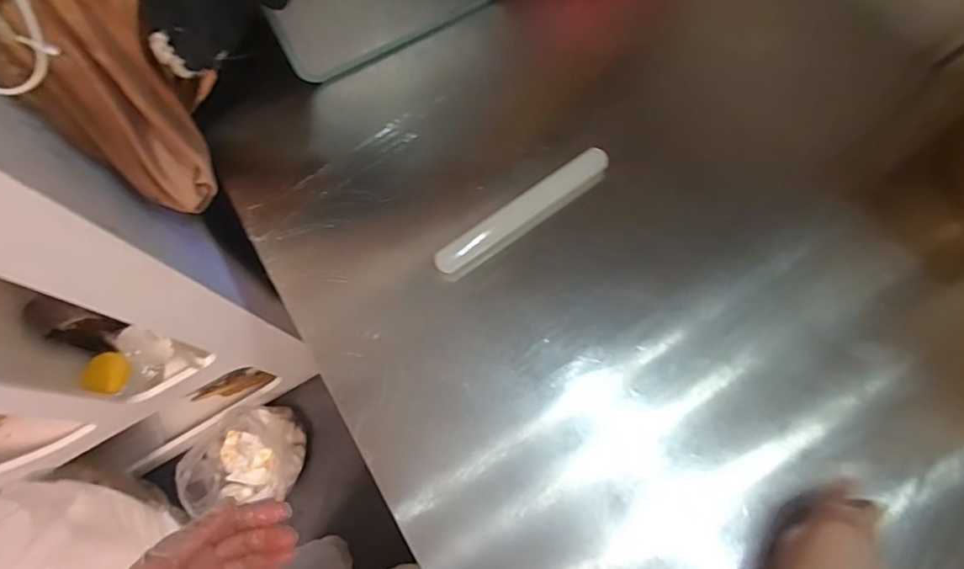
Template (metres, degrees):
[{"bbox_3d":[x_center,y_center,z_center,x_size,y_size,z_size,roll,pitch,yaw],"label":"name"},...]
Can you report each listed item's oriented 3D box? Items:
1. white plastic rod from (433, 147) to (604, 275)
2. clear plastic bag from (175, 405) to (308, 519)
[{"bbox_3d":[0.045,-0.083,0.570,0.222,0.022,0.030,-36,74,-9],"label":"white plastic rod"},{"bbox_3d":[-0.555,0.401,1.200,0.250,0.120,0.232,-1,71,2],"label":"clear plastic bag"}]

